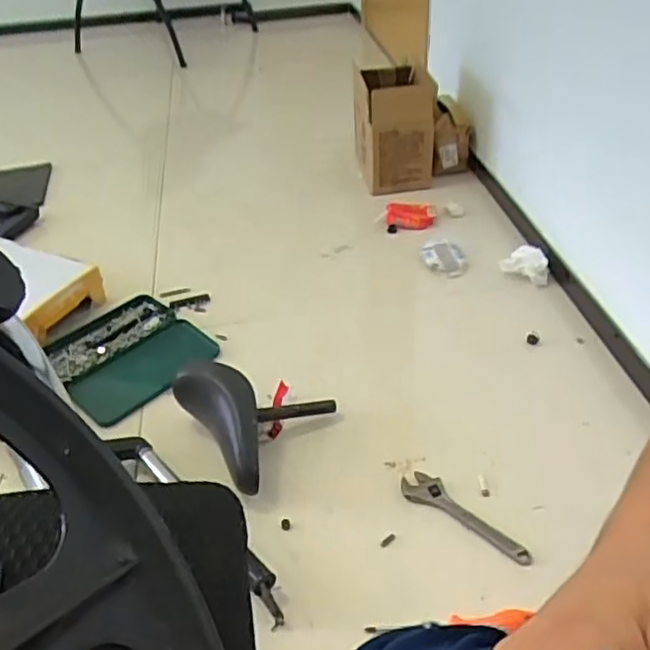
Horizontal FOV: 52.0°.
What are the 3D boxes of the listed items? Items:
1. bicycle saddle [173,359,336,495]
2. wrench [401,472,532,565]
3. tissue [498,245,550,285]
[{"bbox_3d":[-0.094,0.120,1.019,0.199,0.113,0.220,-25,43,-25],"label":"bicycle saddle"},{"bbox_3d":[0.187,0.257,0.896,0.195,0.010,0.045,28,47,34],"label":"wrench"},{"bbox_3d":[0.398,-0.117,1.320,0.098,0.059,0.053,20,43,27],"label":"tissue"}]

